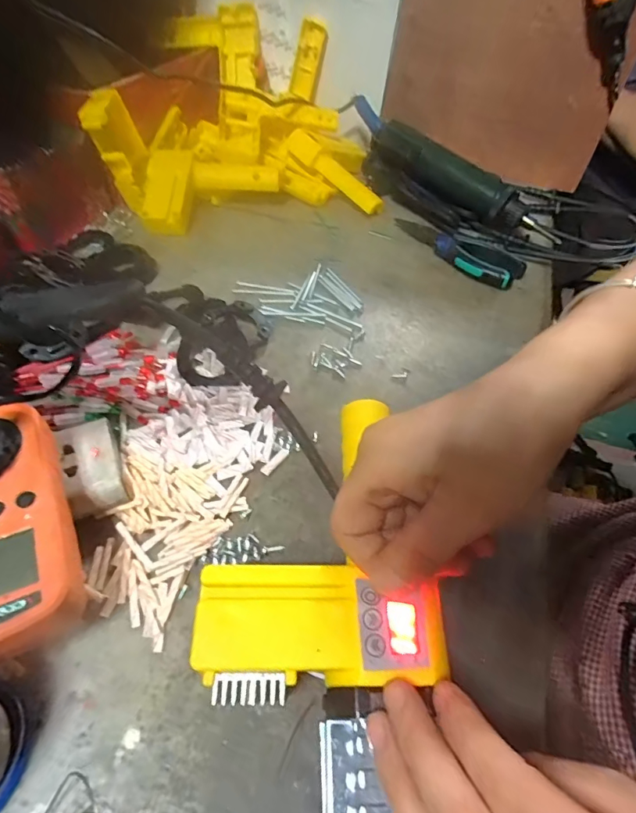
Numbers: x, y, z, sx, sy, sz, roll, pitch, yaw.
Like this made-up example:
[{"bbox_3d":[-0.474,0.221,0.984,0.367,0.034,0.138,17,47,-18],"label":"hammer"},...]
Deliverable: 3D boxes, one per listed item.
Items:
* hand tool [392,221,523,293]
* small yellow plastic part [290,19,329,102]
[{"bbox_3d":[0.149,-0.175,0.492,0.154,0.022,0.054,35,56,24],"label":"hand tool"},{"bbox_3d":[-0.013,-0.471,0.606,0.036,0.085,0.009,18,48,-5],"label":"small yellow plastic part"}]

